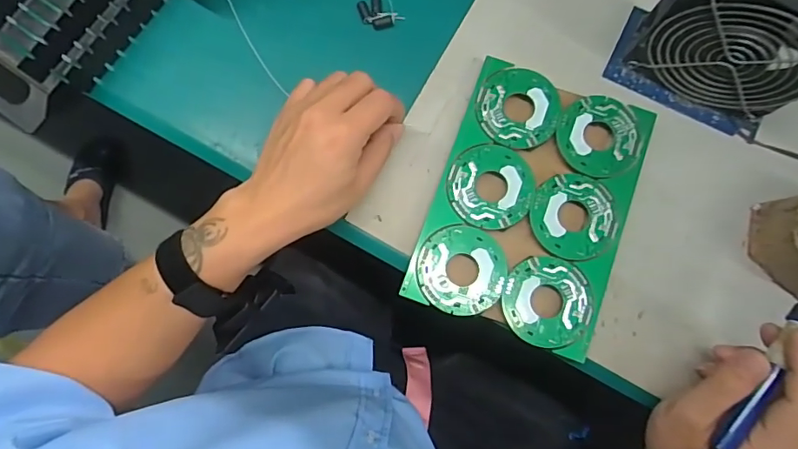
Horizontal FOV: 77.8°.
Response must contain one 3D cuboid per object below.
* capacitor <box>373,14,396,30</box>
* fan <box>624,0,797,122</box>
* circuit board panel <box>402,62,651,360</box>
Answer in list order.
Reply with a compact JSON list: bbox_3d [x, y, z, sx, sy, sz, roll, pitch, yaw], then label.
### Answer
[{"bbox_3d":[-0.013,-0.177,0.434,0.019,0.007,0.008,-12,80,-3],"label":"capacitor"},{"bbox_3d":[0.244,-0.134,0.365,0.117,0.126,0.040,28,80,4],"label":"fan"},{"bbox_3d":[0.106,-0.019,0.397,0.145,0.006,0.208,20,81,4],"label":"circuit board panel"}]

